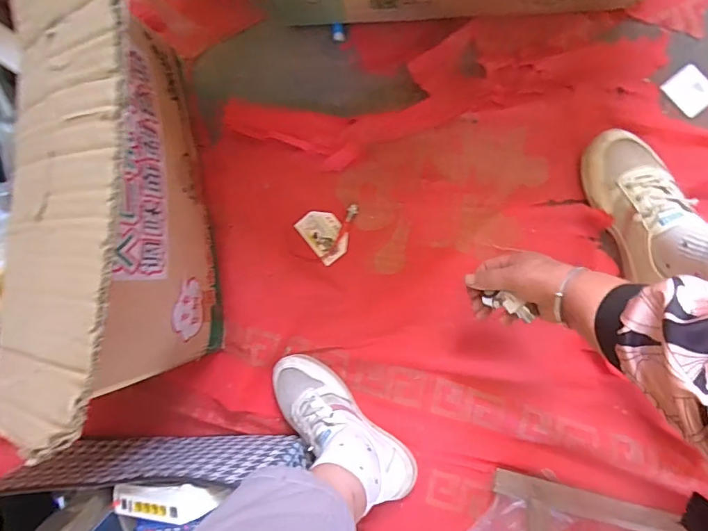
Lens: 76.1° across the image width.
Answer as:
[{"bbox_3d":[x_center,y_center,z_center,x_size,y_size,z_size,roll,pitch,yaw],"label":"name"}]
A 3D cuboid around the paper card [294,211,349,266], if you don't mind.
[{"bbox_3d":[-0.041,-0.045,0.654,0.054,0.005,0.077,-40,83,-1],"label":"paper card"}]

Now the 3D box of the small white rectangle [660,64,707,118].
[{"bbox_3d":[0.434,-0.225,0.582,0.048,0.004,0.058,-37,83,8],"label":"small white rectangle"}]

